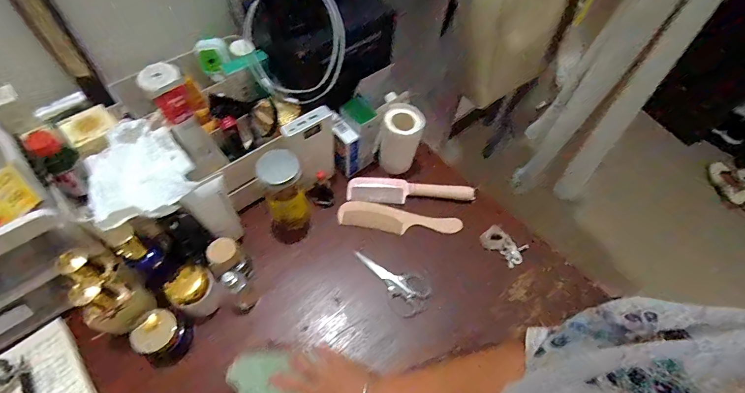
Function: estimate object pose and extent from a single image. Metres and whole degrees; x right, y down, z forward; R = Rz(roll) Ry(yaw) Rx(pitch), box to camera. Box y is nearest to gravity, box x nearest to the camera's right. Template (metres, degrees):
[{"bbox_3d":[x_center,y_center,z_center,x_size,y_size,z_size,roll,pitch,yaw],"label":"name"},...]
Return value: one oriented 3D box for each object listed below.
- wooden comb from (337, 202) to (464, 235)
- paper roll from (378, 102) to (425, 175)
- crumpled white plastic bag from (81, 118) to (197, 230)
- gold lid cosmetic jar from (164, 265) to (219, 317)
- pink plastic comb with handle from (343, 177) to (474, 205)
[{"bbox_3d":[0.045,0.043,0.618,0.206,0.015,0.042,10,59,2],"label":"wooden comb"},{"bbox_3d":[0.049,-0.097,0.631,0.063,0.110,0.063,2,59,-3],"label":"paper roll"},{"bbox_3d":[-0.286,-0.031,0.446,0.109,0.037,0.131,-31,66,-20],"label":"crumpled white plastic bag"},{"bbox_3d":[-0.238,0.131,0.499,0.061,0.055,0.057,24,61,10],"label":"gold lid cosmetic jar"},{"bbox_3d":[0.067,-0.007,0.641,0.221,0.009,0.043,4,79,1],"label":"pink plastic comb with handle"}]

